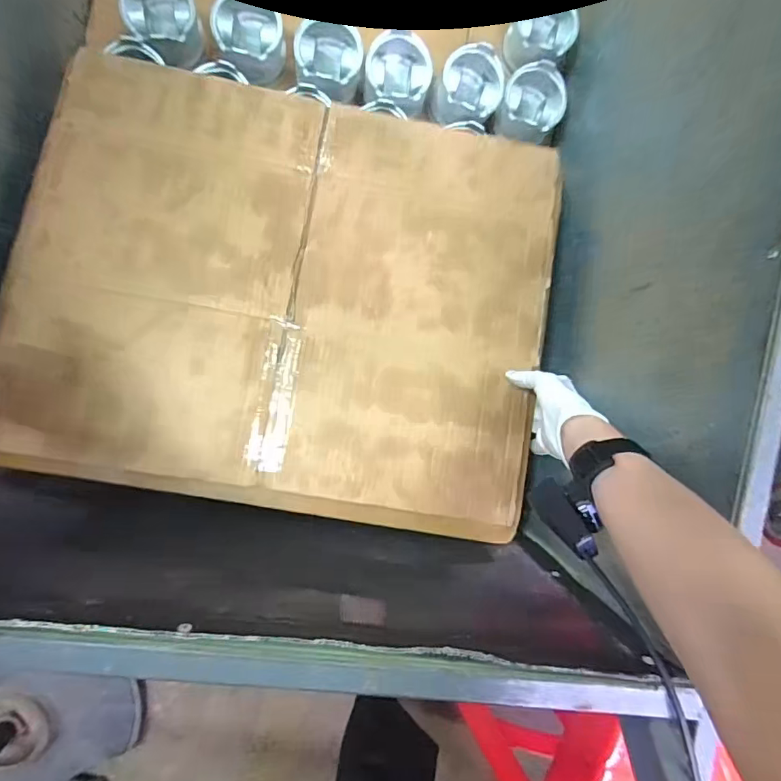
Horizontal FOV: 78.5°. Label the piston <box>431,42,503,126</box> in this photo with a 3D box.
[{"bbox_3d":[0.113,-0.428,0.692,0.085,0.080,0.099,26,90,-7],"label":"piston"}]

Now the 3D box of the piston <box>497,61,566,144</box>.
[{"bbox_3d":[0.205,-0.415,0.702,0.090,0.076,0.082,0,93,-7],"label":"piston"}]

